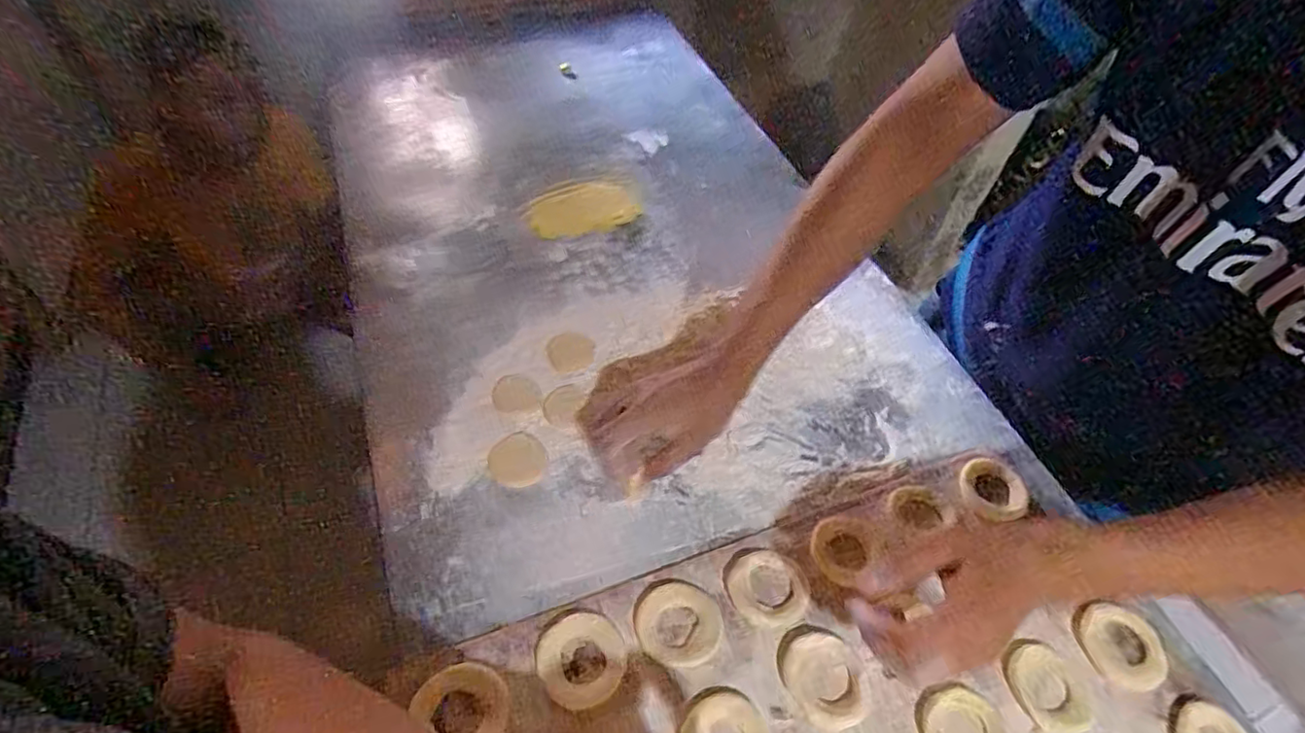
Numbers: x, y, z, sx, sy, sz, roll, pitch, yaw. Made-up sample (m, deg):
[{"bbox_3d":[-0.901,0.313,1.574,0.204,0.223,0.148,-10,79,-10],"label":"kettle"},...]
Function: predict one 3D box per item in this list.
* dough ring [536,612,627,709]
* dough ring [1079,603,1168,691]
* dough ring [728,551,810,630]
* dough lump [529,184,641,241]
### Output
[{"bbox_3d":[-0.055,0.228,0.481,0.067,0.005,0.066,3,50,-4],"label":"dough ring"},{"bbox_3d":[0.397,0.234,0.519,0.062,0.009,0.066,3,50,-4],"label":"dough ring"},{"bbox_3d":[0.100,0.192,0.529,0.068,0.007,0.063,3,50,-4],"label":"dough ring"},{"bbox_3d":[-0.094,-0.211,0.822,0.151,0.015,0.087,-25,58,-24],"label":"dough lump"}]

